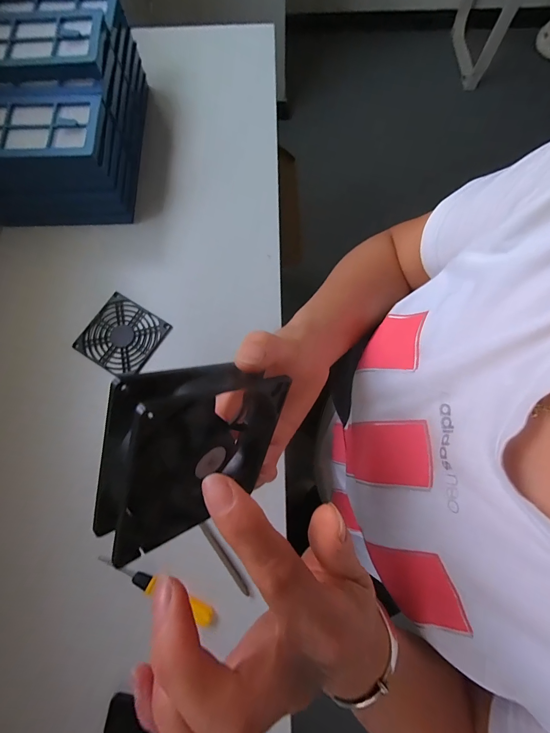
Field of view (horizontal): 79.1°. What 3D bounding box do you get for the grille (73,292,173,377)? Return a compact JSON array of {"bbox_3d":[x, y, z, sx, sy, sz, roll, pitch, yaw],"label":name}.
[{"bbox_3d":[-0.195,-0.039,0.427,0.093,0.008,0.090,30,77,8],"label":"grille"}]

